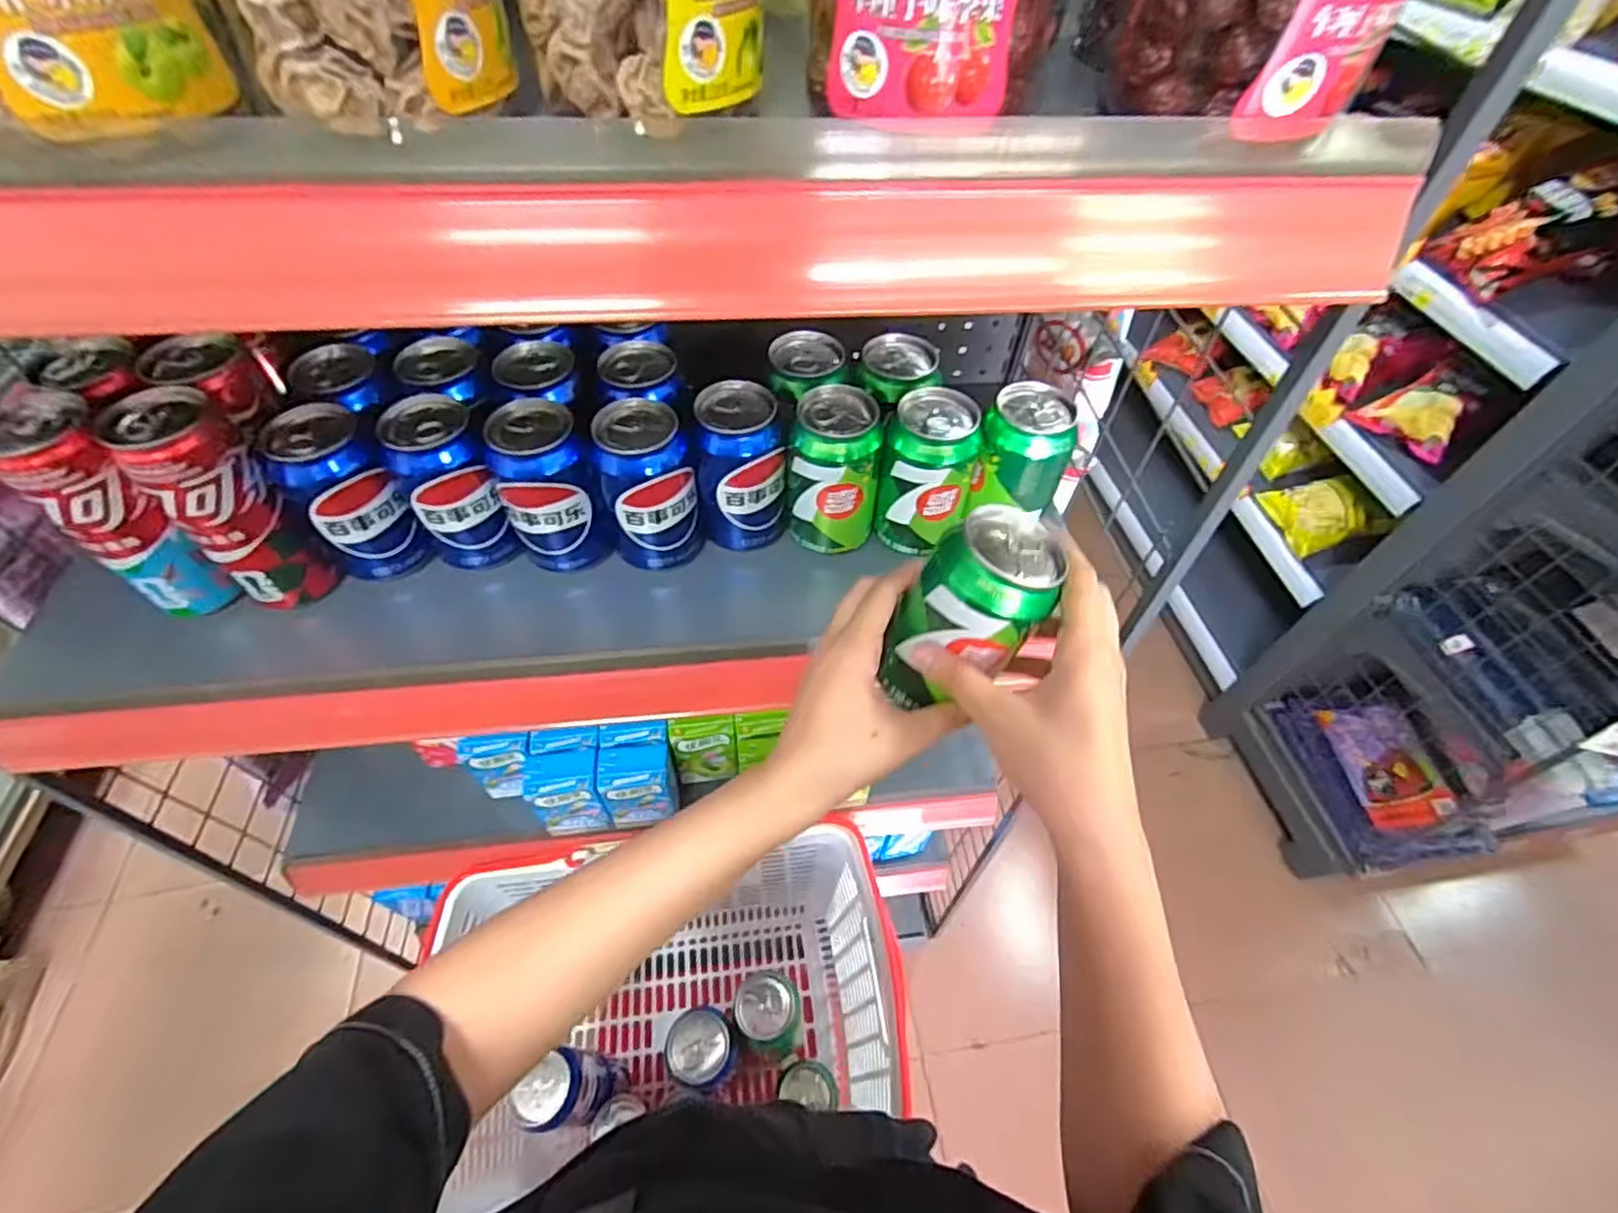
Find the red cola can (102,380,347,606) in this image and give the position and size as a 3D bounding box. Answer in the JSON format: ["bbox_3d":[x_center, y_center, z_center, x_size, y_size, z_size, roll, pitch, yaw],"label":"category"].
[{"bbox_3d":[-0.362,-0.063,0.429,0.058,0.143,0.054,1,53,-2],"label":"red cola can"}]

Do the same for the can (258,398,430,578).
[{"bbox_3d":[-0.312,-0.072,0.457,0.069,0.109,0.059,39,60,24],"label":"can"}]

